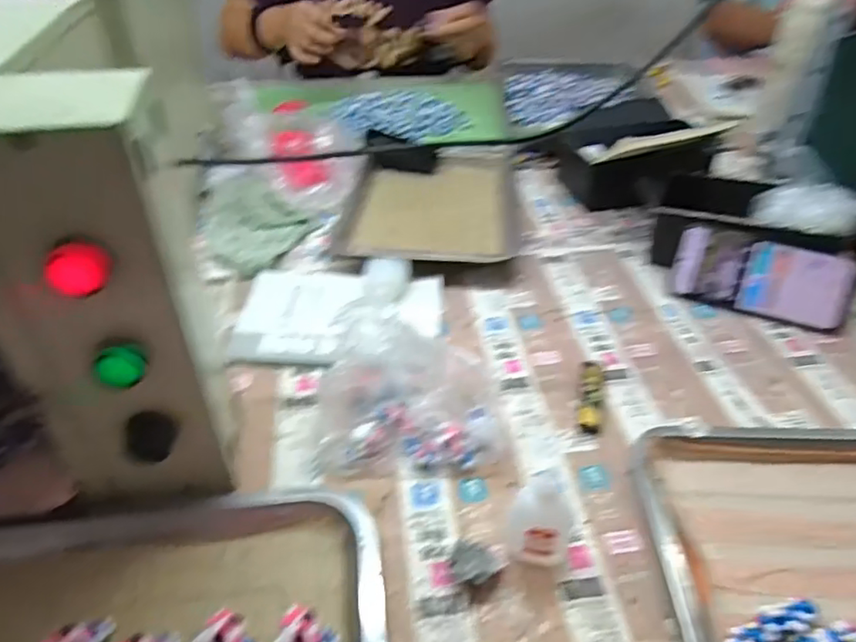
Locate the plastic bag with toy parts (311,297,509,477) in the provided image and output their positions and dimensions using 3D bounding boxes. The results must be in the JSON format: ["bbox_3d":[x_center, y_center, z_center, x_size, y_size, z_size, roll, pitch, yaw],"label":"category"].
[{"bbox_3d":[-0.010,0.056,0.474,0.146,0.083,0.100,7,42,3],"label":"plastic bag with toy parts"}]

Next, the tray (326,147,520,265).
[{"bbox_3d":[0.011,-0.167,0.797,0.213,0.018,0.317,6,42,2],"label":"tray"}]

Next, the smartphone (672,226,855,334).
[{"bbox_3d":[0.341,-0.045,0.613,0.161,0.078,0.013,16,13,19],"label":"smartphone"}]

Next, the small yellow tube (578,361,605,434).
[{"bbox_3d":[0.145,0.064,0.529,0.020,0.010,0.087,12,42,9],"label":"small yellow tube"}]

